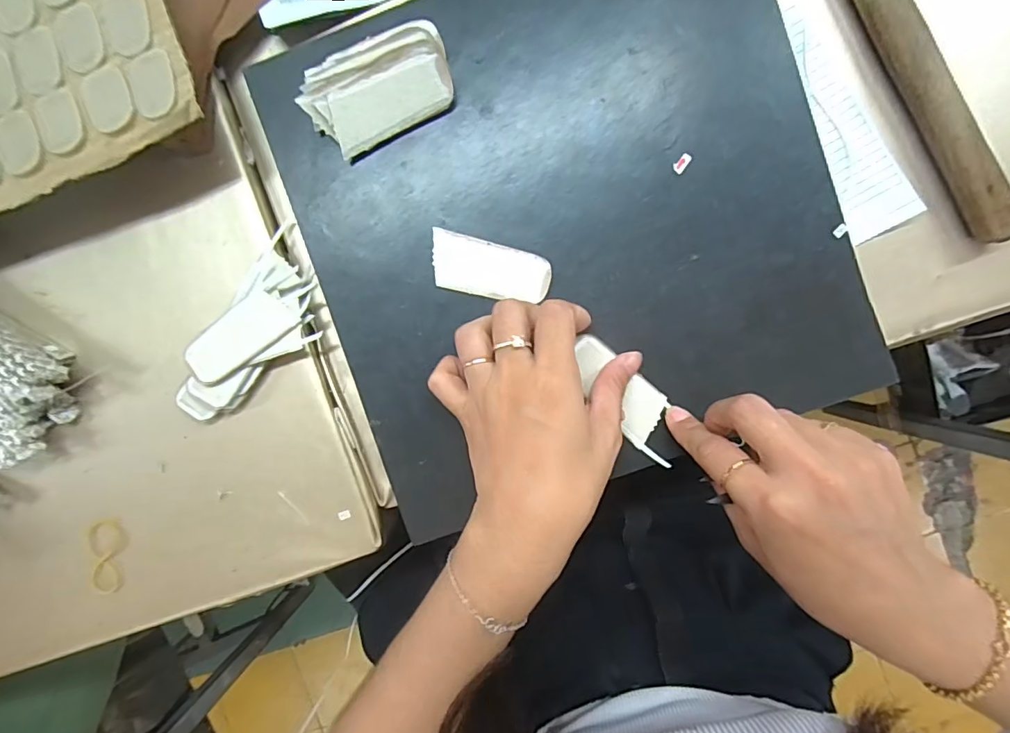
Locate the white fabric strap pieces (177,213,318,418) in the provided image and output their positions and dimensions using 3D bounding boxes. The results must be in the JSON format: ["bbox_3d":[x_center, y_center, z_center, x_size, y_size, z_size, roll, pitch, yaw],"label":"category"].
[{"bbox_3d":[-0.154,-0.019,0.314,0.057,0.021,0.129,31,94,0],"label":"white fabric strap pieces"}]

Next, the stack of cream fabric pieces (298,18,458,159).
[{"bbox_3d":[-0.071,-0.158,0.277,0.081,0.022,0.052,-27,92,4],"label":"stack of cream fabric pieces"}]

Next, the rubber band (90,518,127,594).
[{"bbox_3d":[-0.268,0.128,0.335,0.024,0.006,0.051,6,94,2],"label":"rubber band"}]

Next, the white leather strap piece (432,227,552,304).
[{"bbox_3d":[-0.009,-0.056,0.293,0.071,0.006,0.032,16,94,1],"label":"white leather strap piece"}]

